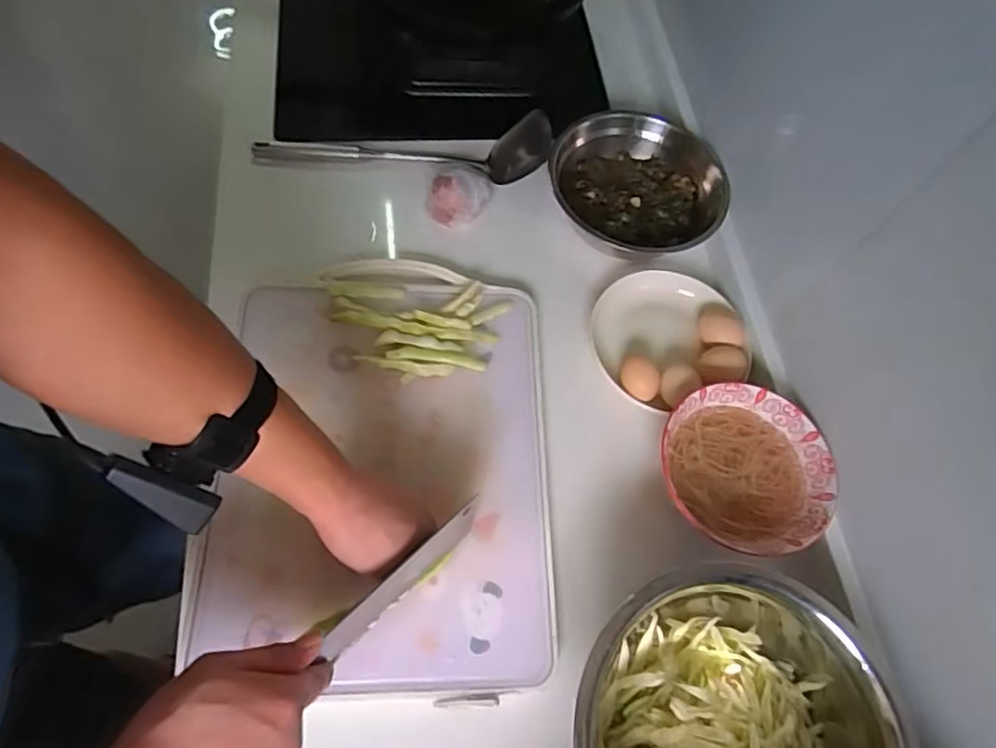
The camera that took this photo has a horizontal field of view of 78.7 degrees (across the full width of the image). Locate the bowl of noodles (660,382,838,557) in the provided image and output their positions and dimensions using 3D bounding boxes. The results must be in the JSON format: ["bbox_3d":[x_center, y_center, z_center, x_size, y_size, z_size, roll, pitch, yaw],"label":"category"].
[{"bbox_3d":[0.238,0.097,0.597,0.159,0.065,0.156,3,65,-6],"label":"bowl of noodles"}]

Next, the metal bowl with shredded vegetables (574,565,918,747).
[{"bbox_3d":[0.181,0.290,0.483,0.239,0.109,0.224,3,65,-6],"label":"metal bowl with shredded vegetables"}]

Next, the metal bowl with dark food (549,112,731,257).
[{"bbox_3d":[0.166,-0.232,0.737,0.199,0.062,0.184,3,65,-6],"label":"metal bowl with dark food"}]

